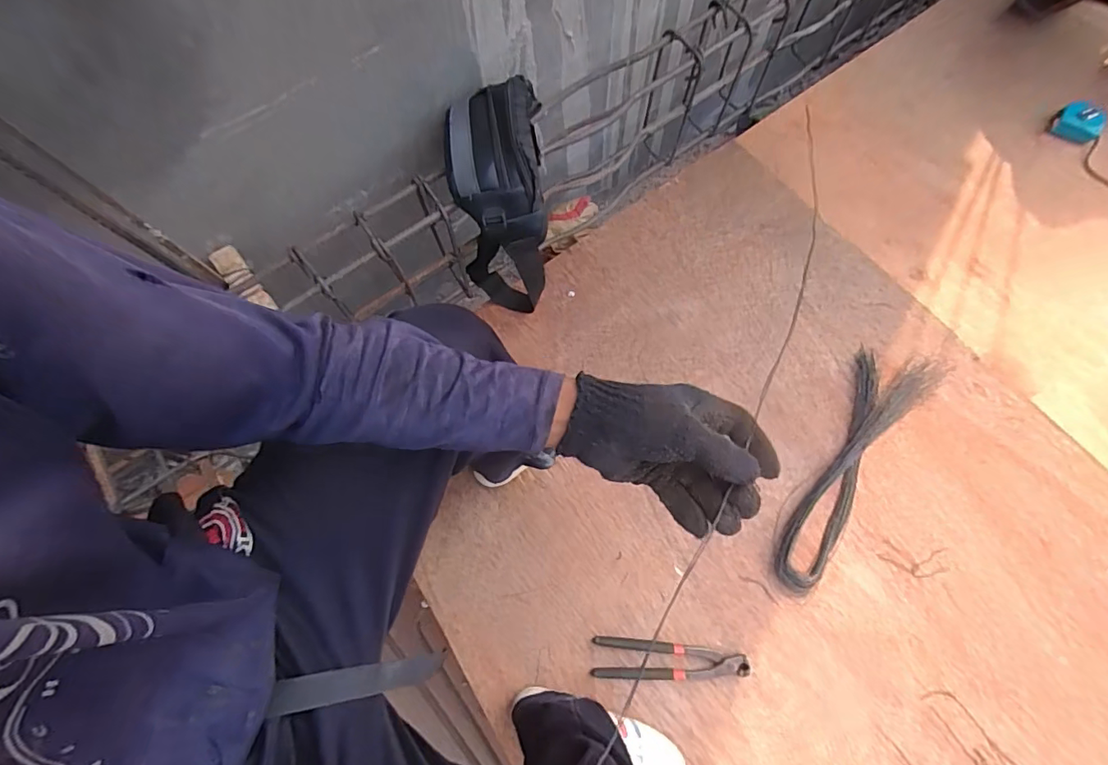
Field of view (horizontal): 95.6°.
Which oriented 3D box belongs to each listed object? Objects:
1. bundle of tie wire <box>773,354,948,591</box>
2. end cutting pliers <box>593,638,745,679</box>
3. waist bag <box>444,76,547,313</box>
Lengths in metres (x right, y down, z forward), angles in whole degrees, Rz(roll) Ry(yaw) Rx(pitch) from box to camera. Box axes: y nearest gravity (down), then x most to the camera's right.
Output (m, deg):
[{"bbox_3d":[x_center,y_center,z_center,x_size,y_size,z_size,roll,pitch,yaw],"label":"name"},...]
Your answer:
[{"bbox_3d":[0.469,0.118,0.802,0.115,0.025,0.452,37,75,13],"label":"bundle of tie wire"},{"bbox_3d":[0.168,0.402,0.727,0.216,0.019,0.052,1,70,1],"label":"end cutting pliers"},{"bbox_3d":[-0.085,-0.273,0.824,0.137,0.316,0.229,-6,70,-2],"label":"waist bag"}]

